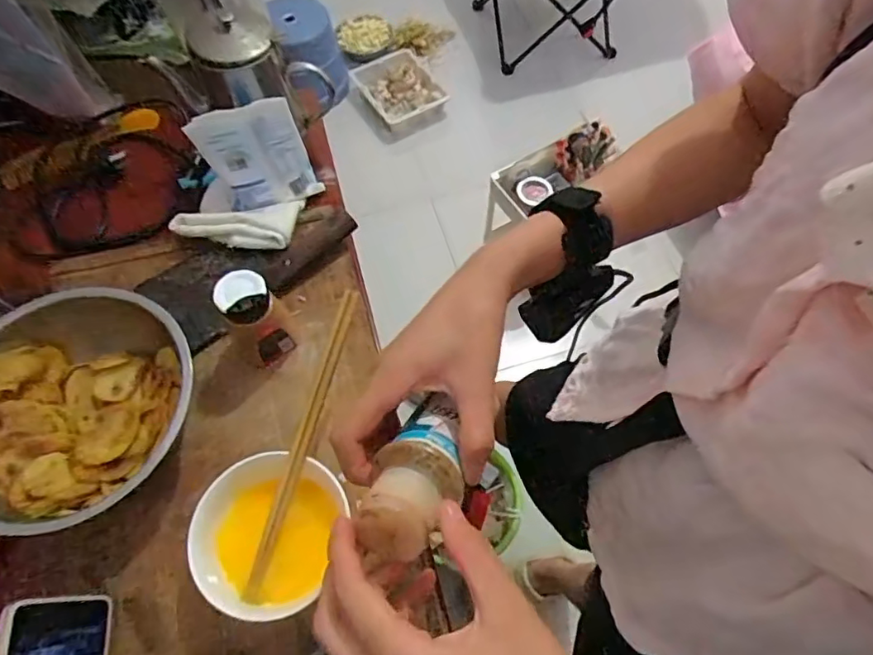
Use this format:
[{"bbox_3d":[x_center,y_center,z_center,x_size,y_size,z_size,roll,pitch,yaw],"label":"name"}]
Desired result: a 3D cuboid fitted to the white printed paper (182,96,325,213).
[{"bbox_3d":[-0.208,-0.197,0.639,0.116,0.136,0.037,-20,64,-10],"label":"white printed paper"}]

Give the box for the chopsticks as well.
[{"bbox_3d":[-0.111,0.092,0.467,0.010,0.014,0.262,15,78,8],"label":"chopsticks"}]

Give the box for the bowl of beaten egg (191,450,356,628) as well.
[{"bbox_3d":[-0.139,0.170,0.461,0.104,0.061,0.127,15,63,8],"label":"bowl of beaten egg"}]

